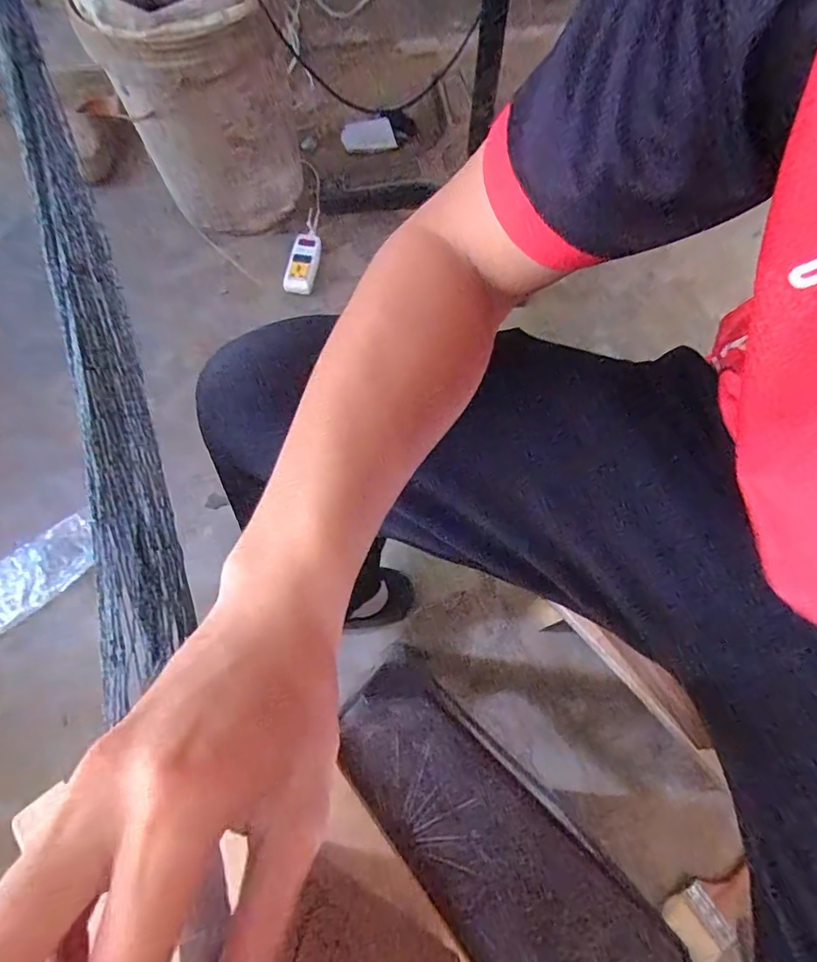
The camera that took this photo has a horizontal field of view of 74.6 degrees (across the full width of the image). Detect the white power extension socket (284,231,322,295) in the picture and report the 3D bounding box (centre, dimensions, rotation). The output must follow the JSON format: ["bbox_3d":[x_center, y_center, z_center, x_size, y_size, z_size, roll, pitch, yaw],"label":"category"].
[{"bbox_3d":[-0.200,-0.423,1.028,0.053,0.036,0.135,12,84,3],"label":"white power extension socket"}]

